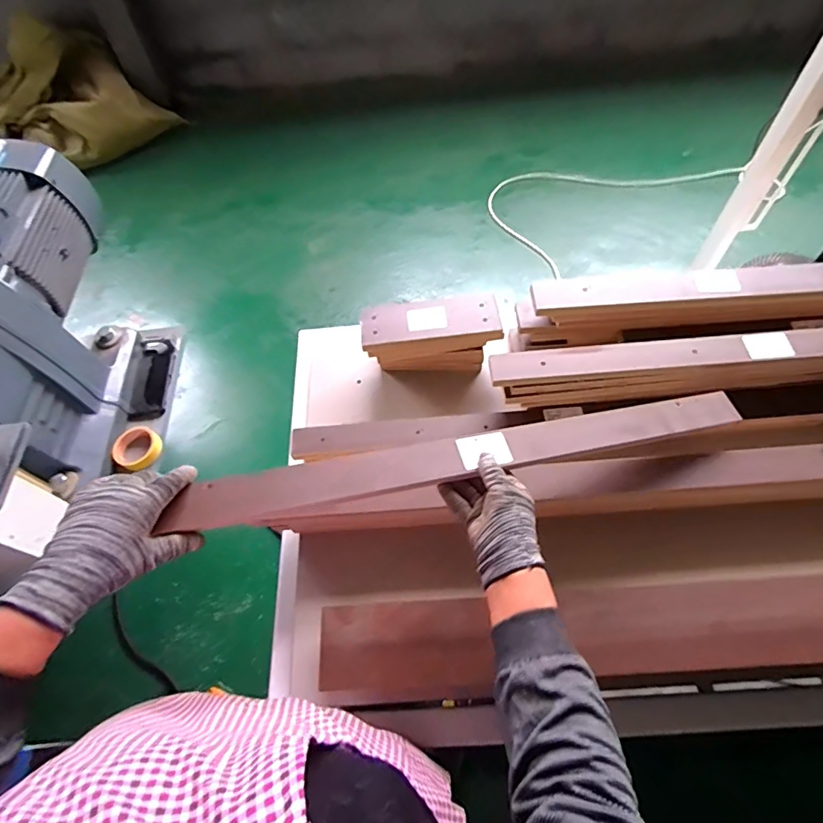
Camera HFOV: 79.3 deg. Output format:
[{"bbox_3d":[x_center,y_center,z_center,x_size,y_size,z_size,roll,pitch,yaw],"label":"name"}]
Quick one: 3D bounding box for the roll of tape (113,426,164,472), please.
[{"bbox_3d":[-0.582,0.079,1.057,0.087,0.022,0.091,-2,60,4],"label":"roll of tape"}]

